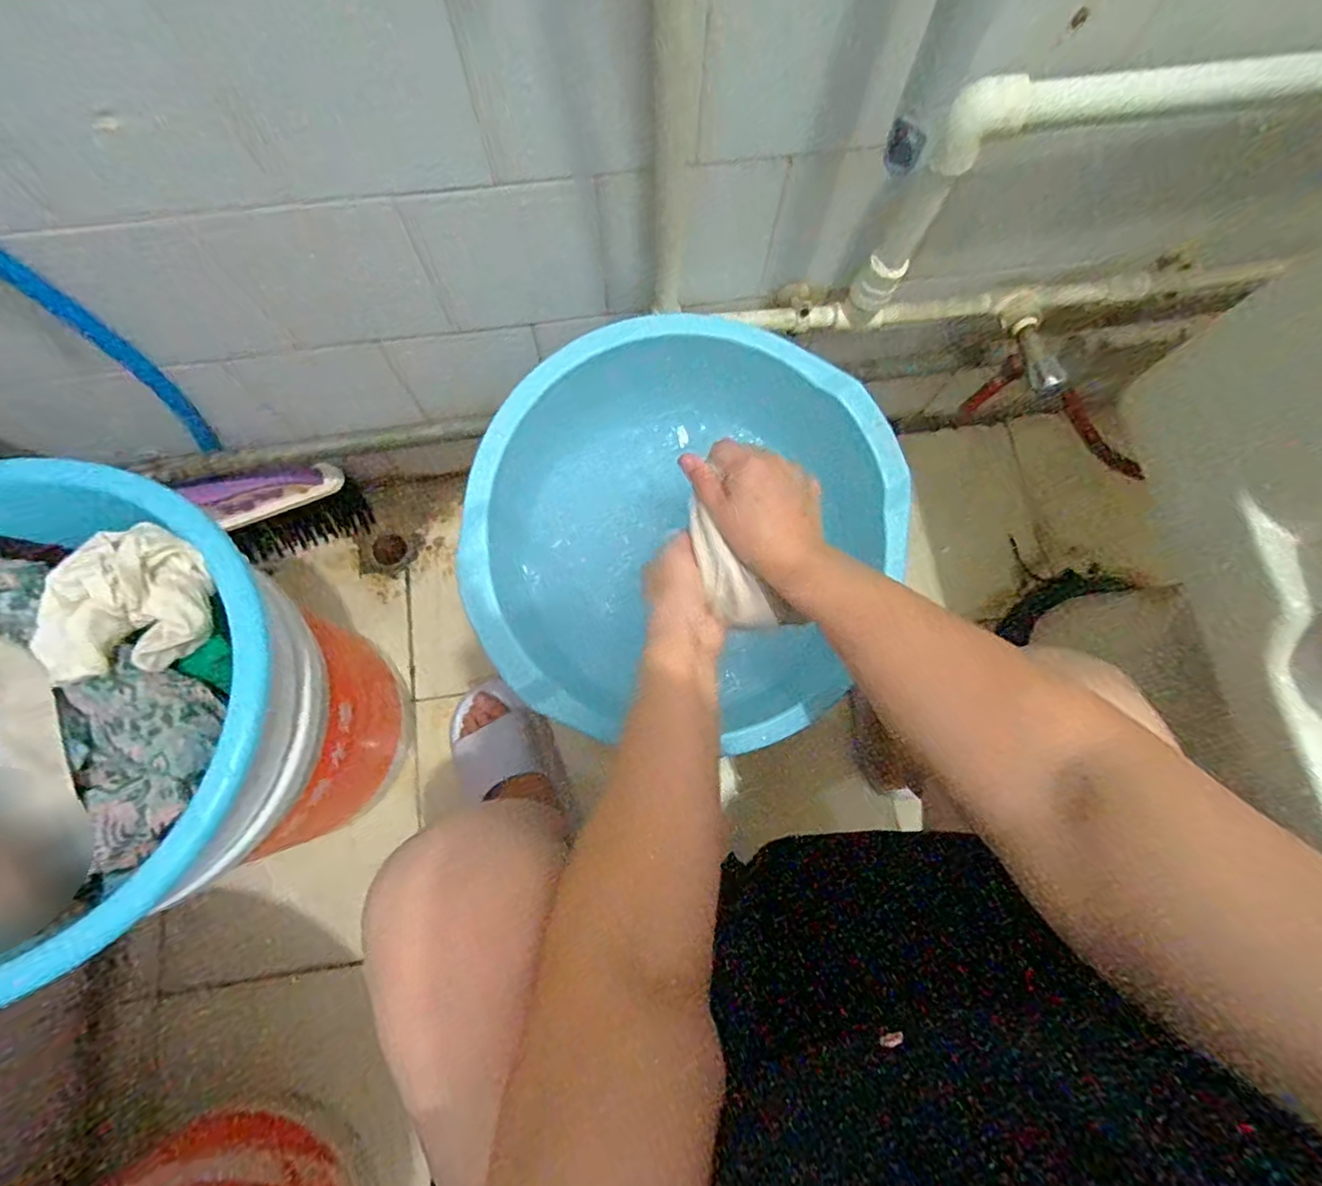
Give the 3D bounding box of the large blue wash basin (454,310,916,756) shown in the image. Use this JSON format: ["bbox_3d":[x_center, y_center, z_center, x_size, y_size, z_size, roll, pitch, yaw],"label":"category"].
[{"bbox_3d":[0.027,-0.049,0.514,0.337,0.118,0.322,0,75,-1],"label":"large blue wash basin"}]

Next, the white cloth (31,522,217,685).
[{"bbox_3d":[-0.351,0.003,0.394,0.090,0.047,0.095,-22,77,-7],"label":"white cloth"}]

